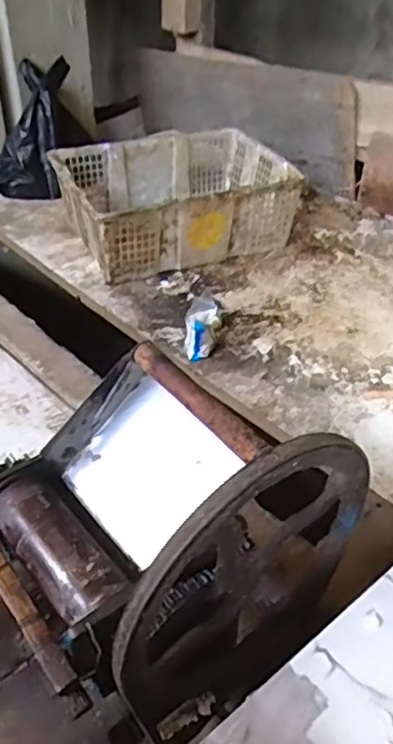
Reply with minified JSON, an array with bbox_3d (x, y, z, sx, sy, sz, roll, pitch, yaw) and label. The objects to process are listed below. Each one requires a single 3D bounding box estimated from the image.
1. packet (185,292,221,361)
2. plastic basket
[{"bbox_3d":[0.007,-0.081,1.083,0.064,0.044,0.140,5,50,6],"label":"packet"},{"bbox_3d":[-0.044,-0.379,1.373,0.473,0.181,0.347,-16,43,-20],"label":"plastic basket"}]

